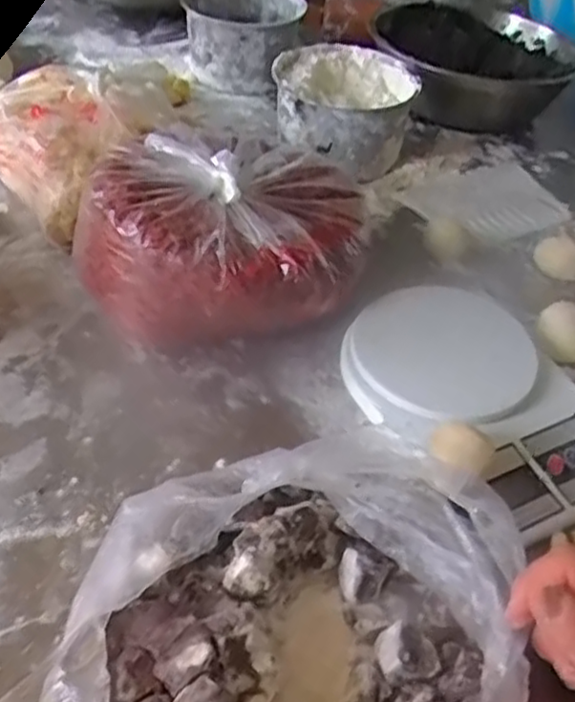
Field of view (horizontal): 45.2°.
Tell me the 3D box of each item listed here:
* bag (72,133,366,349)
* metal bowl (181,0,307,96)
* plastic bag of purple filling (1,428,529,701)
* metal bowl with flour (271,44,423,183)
[{"bbox_3d":[-0.051,-0.095,0.560,0.212,0.116,0.179,7,44,0],"label":"bag"},{"bbox_3d":[-0.062,-0.413,0.902,0.139,0.096,0.153,13,45,6],"label":"metal bowl"},{"bbox_3d":[-0.003,0.150,0.343,0.208,0.072,0.241,25,47,18],"label":"plastic bag of purple filling"},{"bbox_3d":[0.058,-0.260,0.765,0.145,0.089,0.163,16,45,9],"label":"metal bowl with flour"}]

